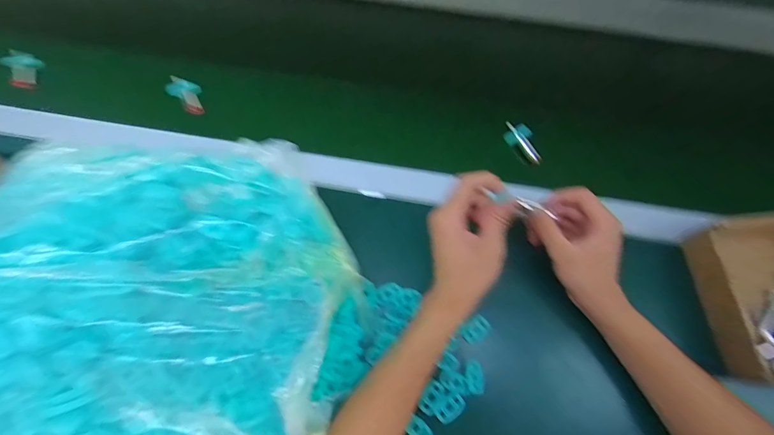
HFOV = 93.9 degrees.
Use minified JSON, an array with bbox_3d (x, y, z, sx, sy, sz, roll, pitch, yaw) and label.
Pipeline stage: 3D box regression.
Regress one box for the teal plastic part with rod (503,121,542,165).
[{"bbox_3d":[0.185,-0.103,0.492,0.025,0.020,0.066,-29,74,-11],"label":"teal plastic part with rod"}]

